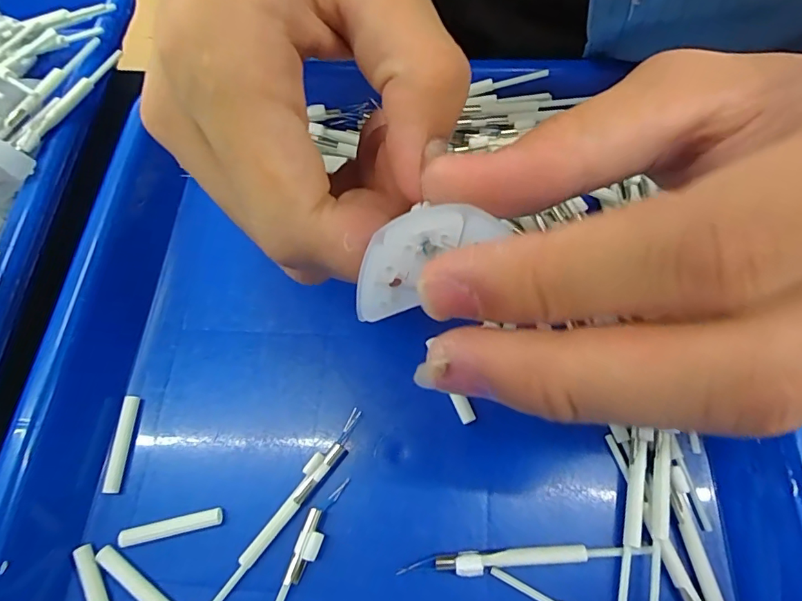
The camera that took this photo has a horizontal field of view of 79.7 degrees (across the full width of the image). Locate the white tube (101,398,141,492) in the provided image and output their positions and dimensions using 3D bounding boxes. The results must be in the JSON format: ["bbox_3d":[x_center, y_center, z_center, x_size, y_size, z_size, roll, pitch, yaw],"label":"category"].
[{"bbox_3d":[-0.101,0.052,0.175,0.004,0.006,0.033,-1,67,3],"label":"white tube"}]

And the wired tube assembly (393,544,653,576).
[{"bbox_3d":[0.039,0.081,0.151,0.076,0.004,0.006,-5,67,1],"label":"wired tube assembly"}]

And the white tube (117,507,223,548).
[{"bbox_3d":[-0.078,0.077,0.164,0.034,0.006,0.006,-13,67,-2],"label":"white tube"}]

